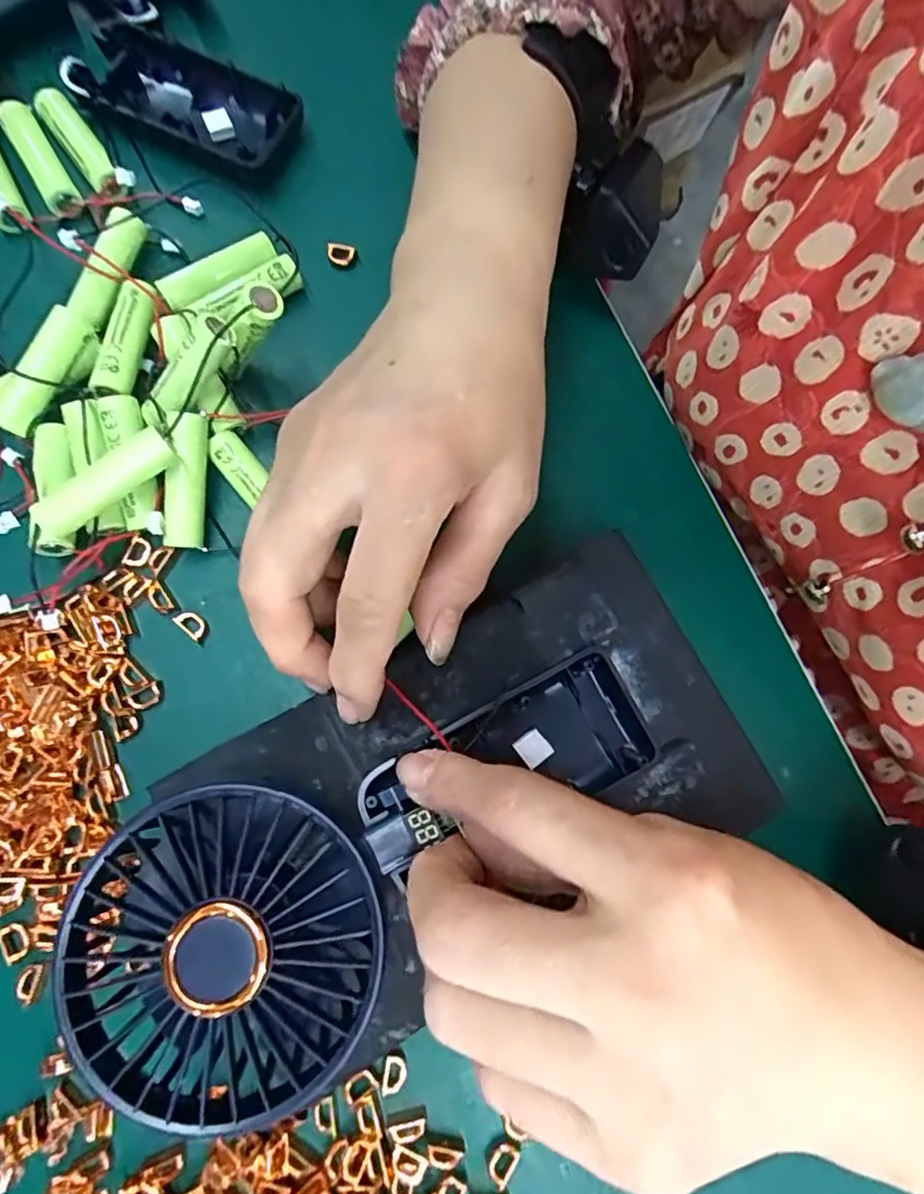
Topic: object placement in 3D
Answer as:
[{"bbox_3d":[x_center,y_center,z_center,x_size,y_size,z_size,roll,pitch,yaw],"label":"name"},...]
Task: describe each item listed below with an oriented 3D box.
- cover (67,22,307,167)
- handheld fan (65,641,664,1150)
[{"bbox_3d":[-0.126,-0.226,0.279,0.102,0.018,0.047,30,80,1],"label":"cover"},{"bbox_3d":[-0.022,0.080,0.197,0.184,0.043,0.087,-27,80,-17],"label":"handheld fan"}]

